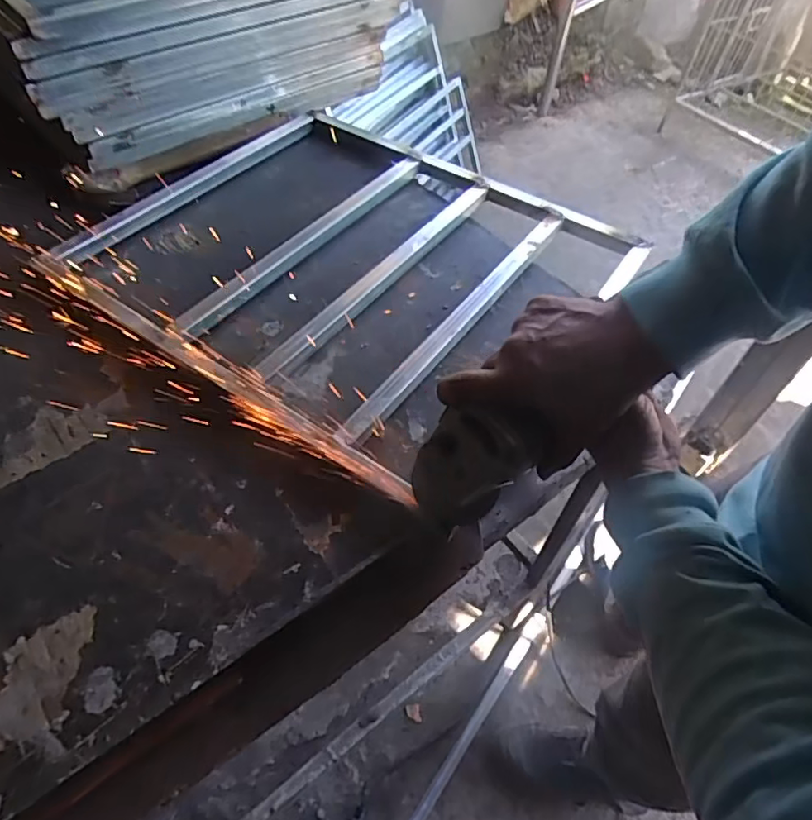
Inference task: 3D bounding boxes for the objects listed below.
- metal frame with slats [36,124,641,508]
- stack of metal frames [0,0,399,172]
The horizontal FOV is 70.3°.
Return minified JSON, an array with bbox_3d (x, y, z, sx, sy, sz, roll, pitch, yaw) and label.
[{"bbox_3d":[-0.073,-0.196,0.690,0.543,0.028,0.504,34,59,21],"label":"metal frame with slats"},{"bbox_3d":[-0.385,-0.642,0.889,0.530,0.185,0.510,-34,62,-24],"label":"stack of metal frames"}]

